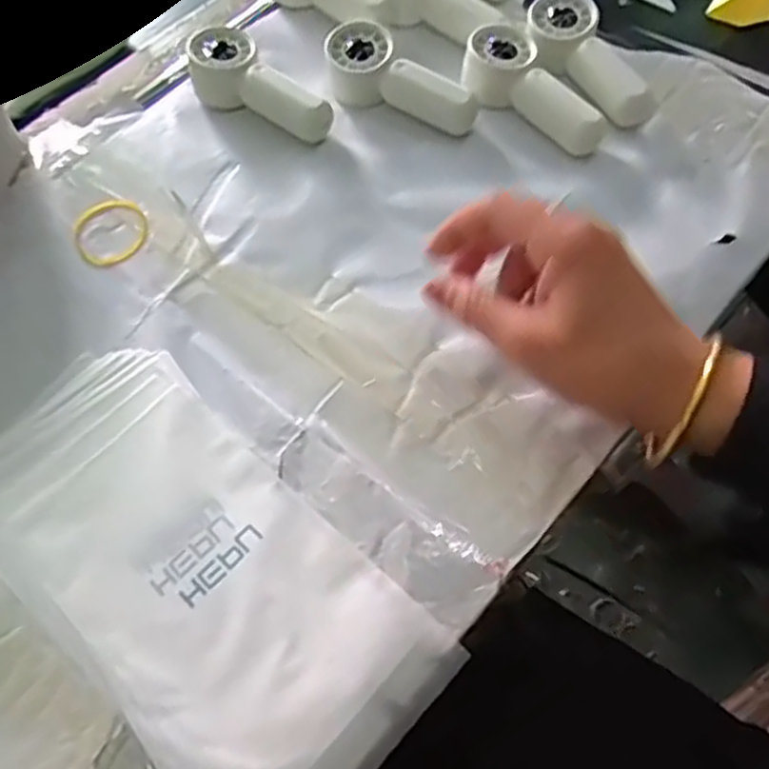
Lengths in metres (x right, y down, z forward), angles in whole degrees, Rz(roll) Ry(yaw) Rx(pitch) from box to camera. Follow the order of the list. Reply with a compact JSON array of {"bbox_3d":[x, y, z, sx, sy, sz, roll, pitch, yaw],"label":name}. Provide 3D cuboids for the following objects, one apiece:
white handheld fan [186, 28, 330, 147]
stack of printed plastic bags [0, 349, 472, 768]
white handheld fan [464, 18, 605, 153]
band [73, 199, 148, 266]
[{"bbox_3d":[-0.088,-0.200,0.498,0.110,0.030,0.047,41,70,20],"label":"white handheld fan"},{"bbox_3d":[-0.096,0.088,0.360,0.253,0.009,0.127,39,69,19],"label":"stack of printed plastic bags"},{"bbox_3d":[0.094,-0.192,0.486,0.047,0.030,0.113,-30,66,-14],"label":"white handheld fan"},{"bbox_3d":[-0.172,-0.097,0.464,0.046,0.004,0.053,-28,65,-13],"label":"band"}]

